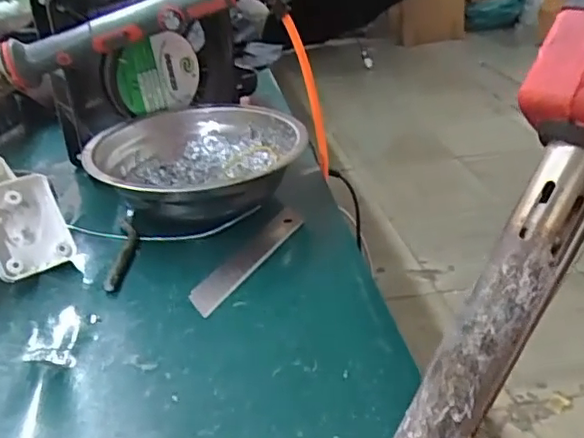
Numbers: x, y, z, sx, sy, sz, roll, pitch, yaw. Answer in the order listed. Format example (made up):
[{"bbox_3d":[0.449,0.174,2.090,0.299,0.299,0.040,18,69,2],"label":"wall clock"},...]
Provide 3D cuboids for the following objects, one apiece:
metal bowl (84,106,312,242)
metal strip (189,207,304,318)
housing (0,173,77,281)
[{"bbox_3d":[-0.055,-0.032,0.371,0.128,0.041,0.119,-4,29,-4],"label":"metal bowl"},{"bbox_3d":[-0.022,0.019,0.315,0.019,0.004,0.097,13,32,25],"label":"metal strip"},{"bbox_3d":[-0.137,0.003,0.309,0.039,0.049,0.010,-21,-6,-40],"label":"housing"}]

